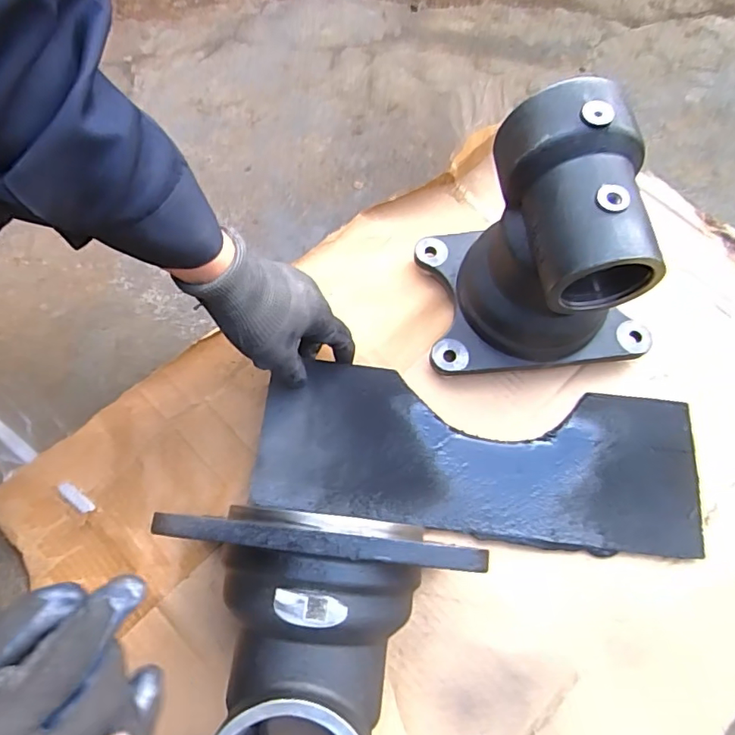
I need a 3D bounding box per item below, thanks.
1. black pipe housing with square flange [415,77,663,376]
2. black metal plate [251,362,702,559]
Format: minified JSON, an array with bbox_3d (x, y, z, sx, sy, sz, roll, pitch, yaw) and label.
[{"bbox_3d":[0.162,-0.101,0.451,0.206,0.212,0.150,-5,70,-3],"label":"black pipe housing with square flange"},{"bbox_3d":[0.101,0.081,0.488,0.392,0.019,0.139,7,67,1],"label":"black metal plate"}]

